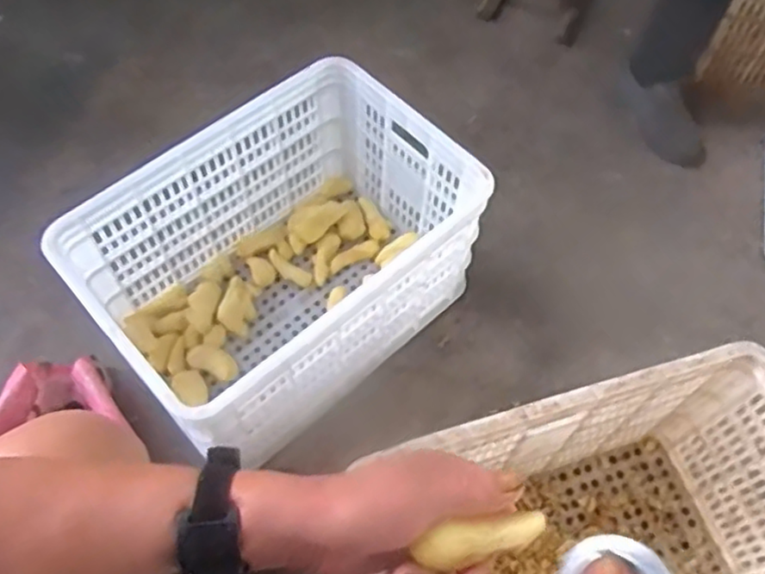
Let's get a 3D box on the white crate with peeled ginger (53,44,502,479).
[{"bbox_3d":[-0.135,-0.033,0.975,0.501,0.274,0.334,-39,71,-20],"label":"white crate with peeled ginger"}]

